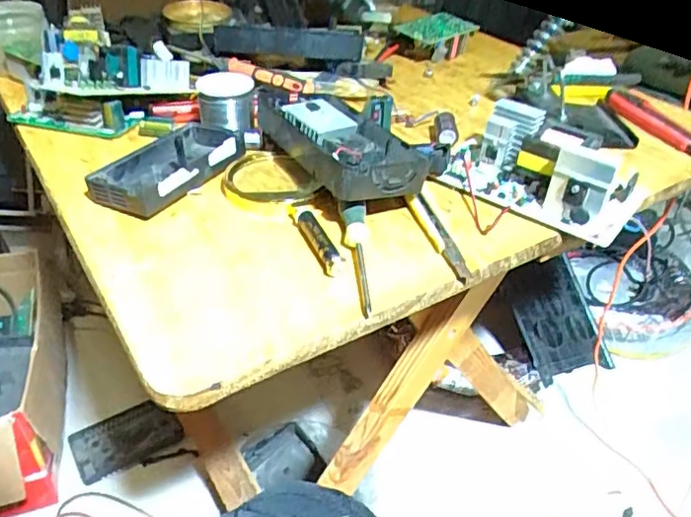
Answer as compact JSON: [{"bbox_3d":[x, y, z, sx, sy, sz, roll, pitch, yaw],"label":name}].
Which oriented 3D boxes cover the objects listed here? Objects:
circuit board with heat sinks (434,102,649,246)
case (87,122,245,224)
[{"bbox_3d":[0.167,-0.086,0.494,0.162,0.056,0.106,25,42,26],"label":"circuit board with heat sinks"},{"bbox_3d":[-0.149,-0.082,0.492,0.078,0.029,0.132,18,40,19],"label":"case"}]

